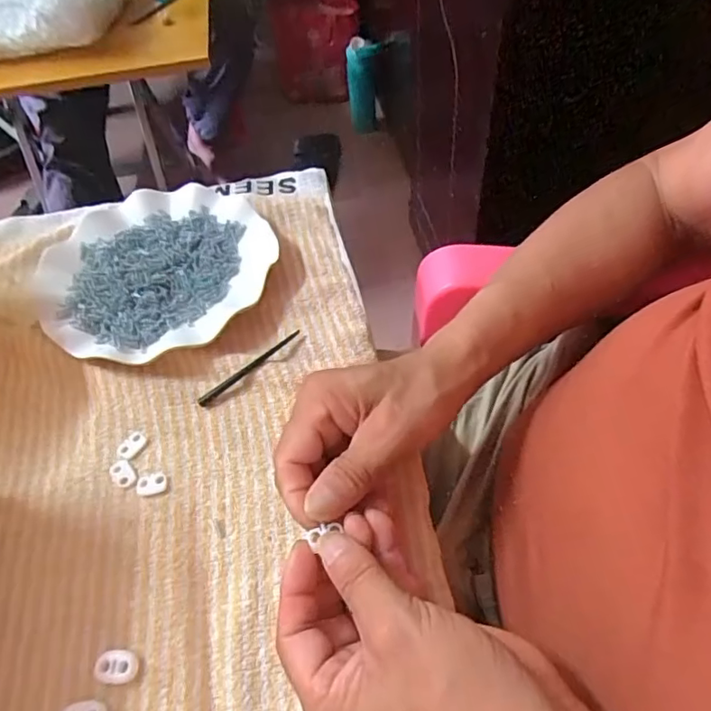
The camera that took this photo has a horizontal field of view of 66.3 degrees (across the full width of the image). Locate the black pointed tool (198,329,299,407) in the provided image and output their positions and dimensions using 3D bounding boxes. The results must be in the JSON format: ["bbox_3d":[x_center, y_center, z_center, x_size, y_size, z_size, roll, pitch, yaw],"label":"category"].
[{"bbox_3d":[-0.074,0.008,0.387,0.085,0.008,0.007,-36,58,-19],"label":"black pointed tool"}]

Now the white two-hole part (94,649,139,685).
[{"bbox_3d":[-0.124,0.162,0.283,0.022,0.005,0.015,-2,54,4],"label":"white two-hole part"}]

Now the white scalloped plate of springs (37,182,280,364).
[{"bbox_3d":[-0.157,-0.071,0.438,0.166,0.022,0.183,26,60,22],"label":"white scalloped plate of springs"}]

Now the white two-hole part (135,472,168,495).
[{"bbox_3d":[-0.129,0.081,0.343,0.019,0.004,0.014,-18,54,-8],"label":"white two-hole part"}]

